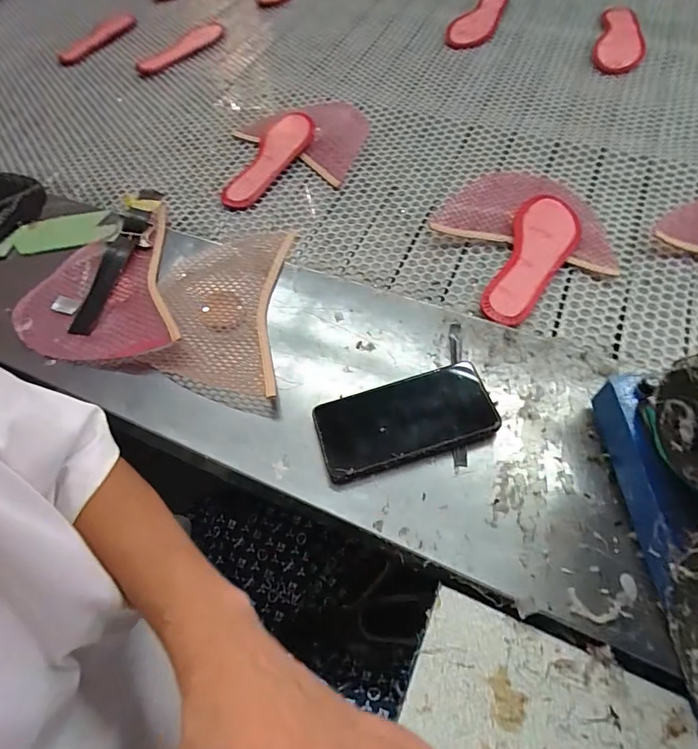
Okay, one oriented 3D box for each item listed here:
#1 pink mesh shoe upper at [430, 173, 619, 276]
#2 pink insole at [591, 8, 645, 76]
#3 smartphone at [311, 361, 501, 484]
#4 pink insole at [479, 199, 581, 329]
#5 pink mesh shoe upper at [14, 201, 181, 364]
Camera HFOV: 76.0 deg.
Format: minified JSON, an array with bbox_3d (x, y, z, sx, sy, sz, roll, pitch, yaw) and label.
[{"bbox_3d":[0.244,-0.222,0.606,0.230,0.015,0.164,18,61,15],"label":"pink mesh shoe upper"},{"bbox_3d":[0.493,-0.608,0.813,0.081,0.025,0.200,16,61,14],"label":"pink insole"},{"bbox_3d":[0.054,0.042,0.424,0.165,0.013,0.079,-16,65,-4],"label":"smartphone"},{"bbox_3d":[0.231,-0.151,0.557,0.076,0.021,0.237,24,63,18],"label":"pink insole"},{"bbox_3d":[-0.300,-0.094,0.537,0.177,0.019,0.216,-18,60,-5],"label":"pink mesh shoe upper"}]

